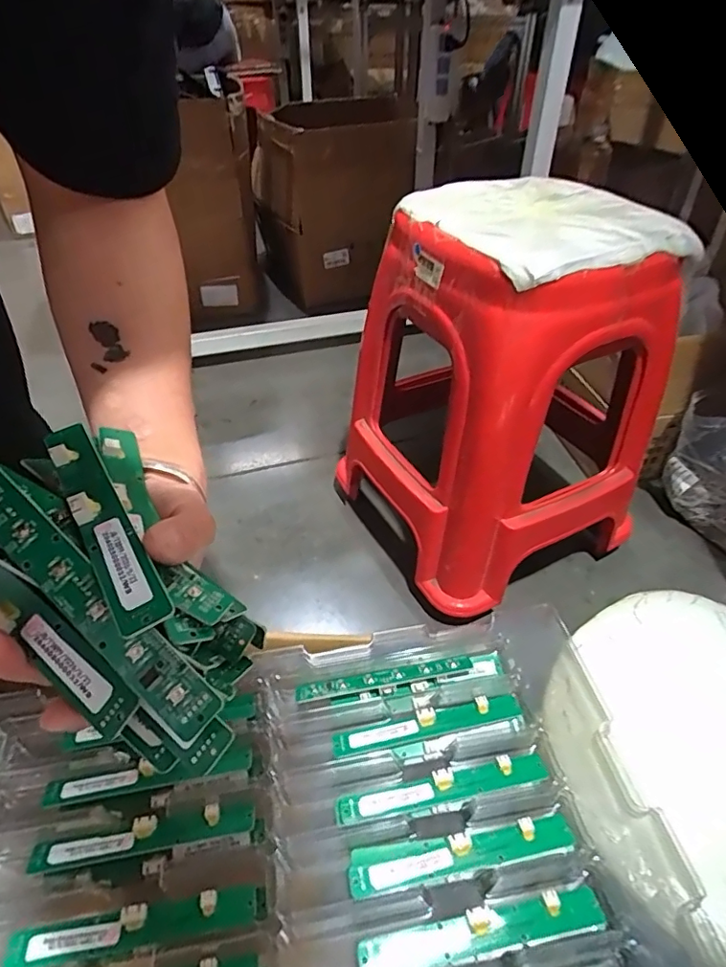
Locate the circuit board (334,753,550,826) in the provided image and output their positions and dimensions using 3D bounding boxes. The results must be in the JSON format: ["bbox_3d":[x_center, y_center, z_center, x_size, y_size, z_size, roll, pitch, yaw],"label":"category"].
[{"bbox_3d":[0.052,0.204,0.359,0.142,0.008,0.021,-8,43,-9],"label":"circuit board"}]

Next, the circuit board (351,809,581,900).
[{"bbox_3d":[0.061,0.228,0.328,0.139,0.008,0.024,-8,43,-9],"label":"circuit board"}]

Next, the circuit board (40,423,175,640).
[{"bbox_3d":[-0.110,0.012,0.221,0.020,0.009,0.128,-26,50,-23],"label":"circuit board"}]

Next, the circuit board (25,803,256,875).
[{"bbox_3d":[-0.141,0.229,0.345,0.137,0.011,0.021,-9,43,-10],"label":"circuit board"}]

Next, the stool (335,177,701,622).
[{"bbox_3d":[0.202,-0.128,0.801,0.328,0.516,0.319,-19,46,-20],"label":"stool"}]

